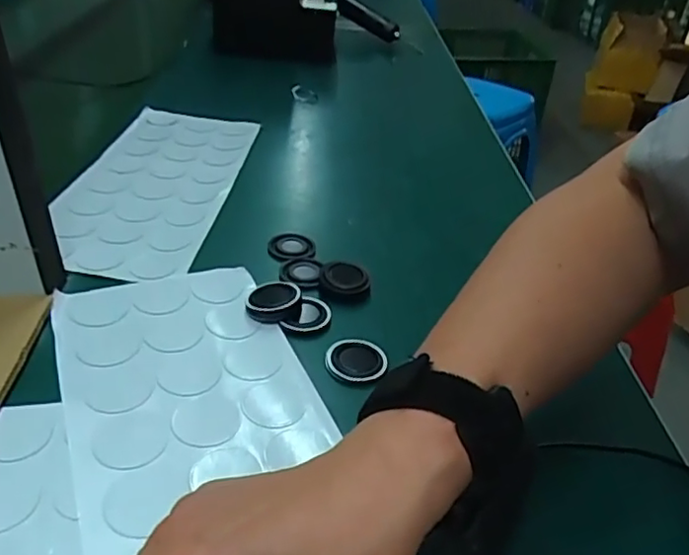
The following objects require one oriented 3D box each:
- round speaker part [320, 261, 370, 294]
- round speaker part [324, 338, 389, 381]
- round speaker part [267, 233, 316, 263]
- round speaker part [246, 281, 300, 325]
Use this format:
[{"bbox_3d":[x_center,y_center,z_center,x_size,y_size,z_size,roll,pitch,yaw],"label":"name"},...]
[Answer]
[{"bbox_3d":[0.000,0.001,0.477,0.036,0.012,0.036,2,35,-1],"label":"round speaker part"},{"bbox_3d":[0.008,0.055,0.406,0.039,0.007,0.037,2,35,-1],"label":"round speaker part"},{"bbox_3d":[-0.045,-0.027,0.514,0.037,0.004,0.042,-15,39,-24],"label":"round speaker part"},{"bbox_3d":[-0.051,0.017,0.440,0.038,0.014,0.040,2,35,-1],"label":"round speaker part"}]

